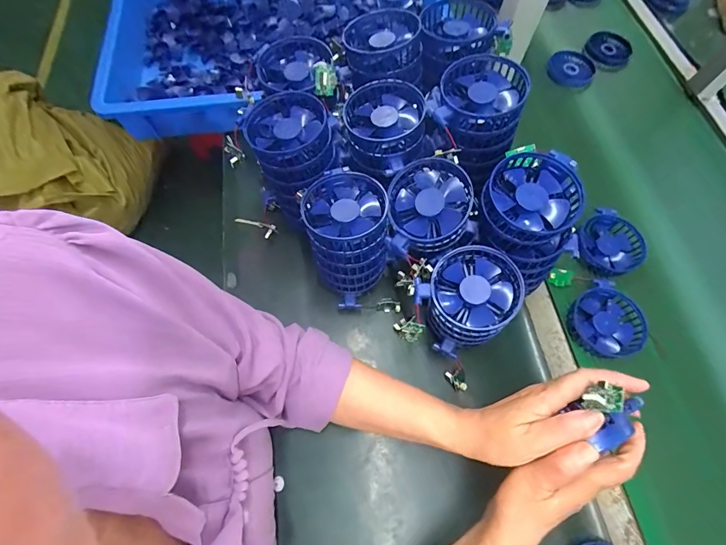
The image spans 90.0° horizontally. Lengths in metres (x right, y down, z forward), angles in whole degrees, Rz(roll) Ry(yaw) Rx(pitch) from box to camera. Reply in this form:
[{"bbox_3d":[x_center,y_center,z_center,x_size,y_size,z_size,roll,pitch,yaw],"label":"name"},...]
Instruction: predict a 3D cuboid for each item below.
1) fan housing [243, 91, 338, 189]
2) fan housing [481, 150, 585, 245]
[{"bbox_3d":[-0.086,-0.155,0.425,0.093,0.055,0.097,-14,67,-9],"label":"fan housing"},{"bbox_3d":[0.172,-0.077,0.370,0.098,0.030,0.088,-37,75,-6],"label":"fan housing"}]

